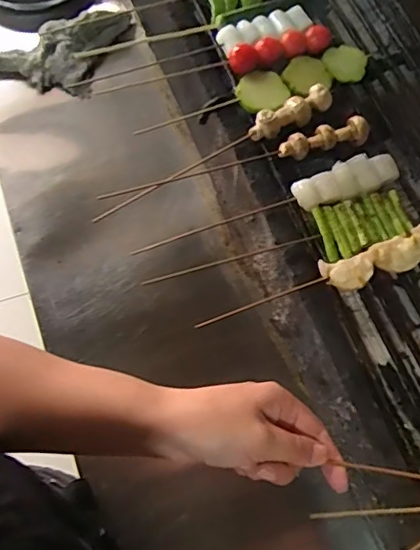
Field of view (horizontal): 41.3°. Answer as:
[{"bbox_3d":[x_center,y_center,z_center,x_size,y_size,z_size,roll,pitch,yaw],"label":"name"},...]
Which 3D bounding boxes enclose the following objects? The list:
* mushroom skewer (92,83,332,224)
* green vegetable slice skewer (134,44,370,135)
[{"bbox_3d":[0.002,-0.108,0.502,0.234,0.022,0.022,-28,71,2],"label":"mushroom skewer"},{"bbox_3d":[0.046,-0.170,0.516,0.222,0.017,0.042,-21,71,-11],"label":"green vegetable slice skewer"}]

